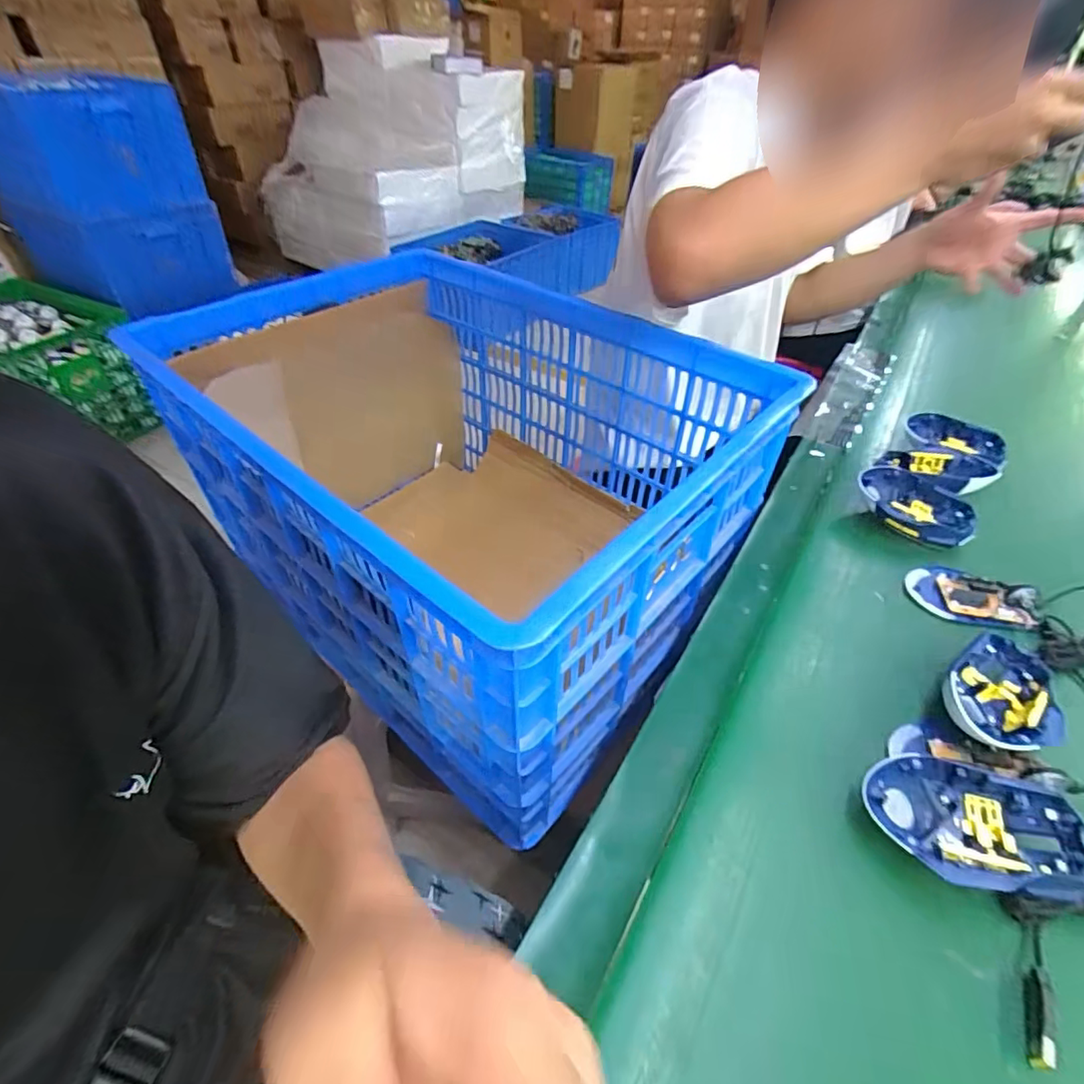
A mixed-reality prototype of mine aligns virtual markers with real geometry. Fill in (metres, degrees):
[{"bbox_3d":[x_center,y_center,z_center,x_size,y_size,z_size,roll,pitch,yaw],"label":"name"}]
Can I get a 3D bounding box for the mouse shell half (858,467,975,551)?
[{"bbox_3d":[0.413,-0.037,0.598,0.121,0.043,0.080,29,51,21],"label":"mouse shell half"}]

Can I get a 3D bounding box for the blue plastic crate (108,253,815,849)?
[{"bbox_3d":[-0.148,-0.077,0.756,0.749,0.467,0.463,34,53,25],"label":"blue plastic crate"}]

